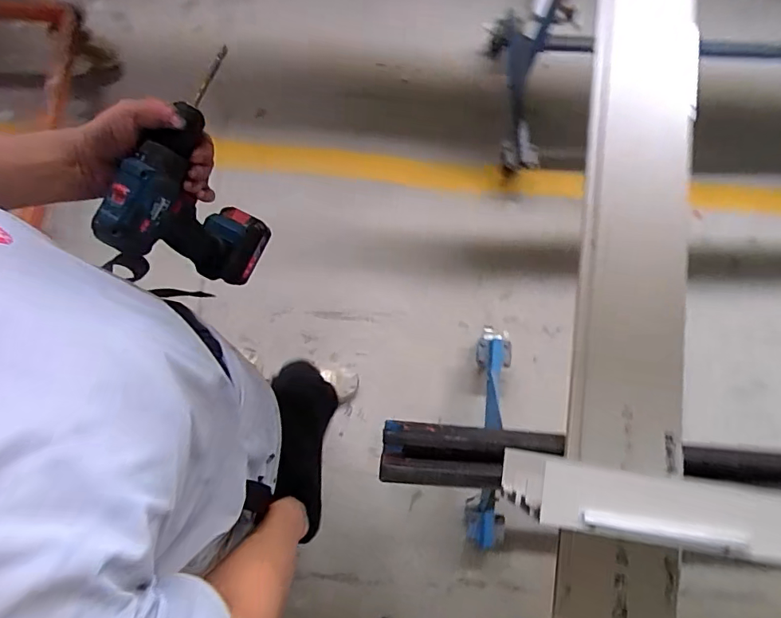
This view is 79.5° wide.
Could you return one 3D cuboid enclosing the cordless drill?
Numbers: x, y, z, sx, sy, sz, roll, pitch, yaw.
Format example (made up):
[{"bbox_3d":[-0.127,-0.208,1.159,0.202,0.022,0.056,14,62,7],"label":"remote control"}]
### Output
[{"bbox_3d":[-0.211,-0.115,0.537,0.083,0.202,0.196,24,78,5],"label":"cordless drill"}]

